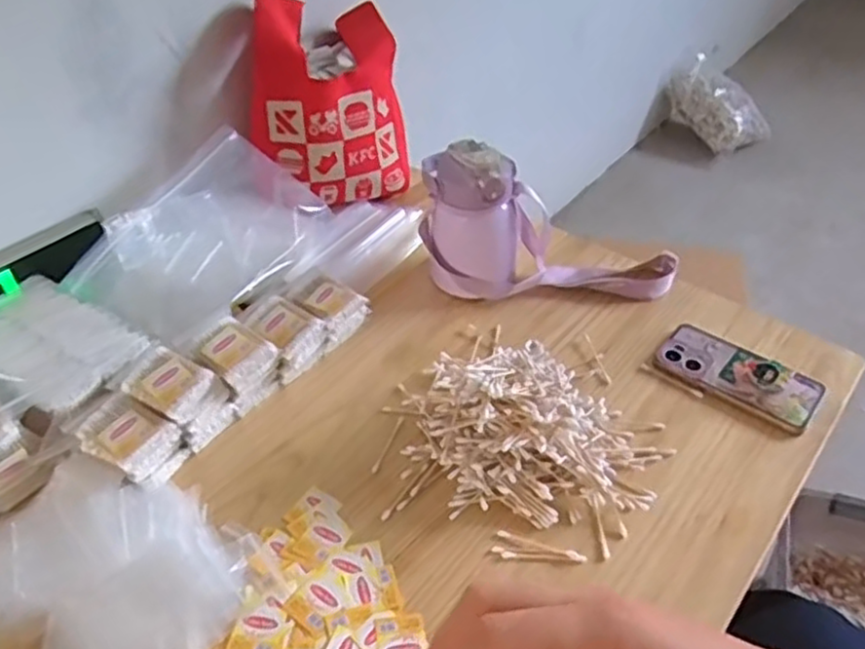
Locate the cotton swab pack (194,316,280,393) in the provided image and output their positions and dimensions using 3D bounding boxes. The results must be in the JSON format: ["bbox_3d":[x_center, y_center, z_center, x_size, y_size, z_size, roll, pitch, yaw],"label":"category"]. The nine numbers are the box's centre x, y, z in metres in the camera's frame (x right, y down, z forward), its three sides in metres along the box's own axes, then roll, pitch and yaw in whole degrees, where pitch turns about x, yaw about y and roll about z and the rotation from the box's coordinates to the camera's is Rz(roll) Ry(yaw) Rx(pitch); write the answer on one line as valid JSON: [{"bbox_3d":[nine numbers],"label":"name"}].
[{"bbox_3d":[-0.198,0.027,0.701,0.073,0.028,0.057,28,51,30],"label":"cotton swab pack"}]

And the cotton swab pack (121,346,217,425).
[{"bbox_3d":[-0.250,0.058,0.672,0.070,0.031,0.060,22,48,24],"label":"cotton swab pack"}]

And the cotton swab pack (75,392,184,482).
[{"bbox_3d":[-0.286,0.104,0.657,0.081,0.042,0.061,19,47,22],"label":"cotton swab pack"}]

